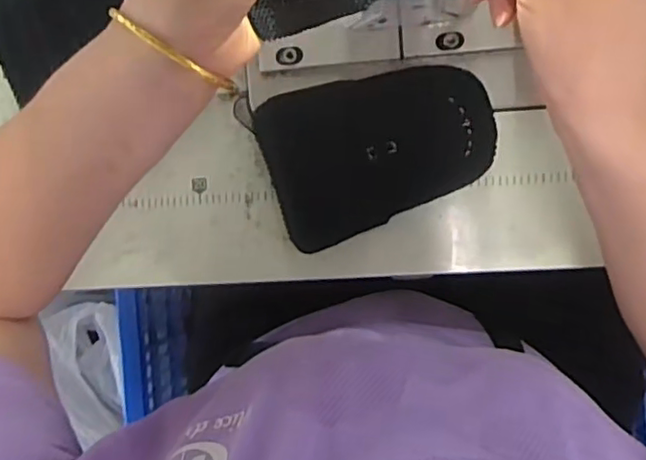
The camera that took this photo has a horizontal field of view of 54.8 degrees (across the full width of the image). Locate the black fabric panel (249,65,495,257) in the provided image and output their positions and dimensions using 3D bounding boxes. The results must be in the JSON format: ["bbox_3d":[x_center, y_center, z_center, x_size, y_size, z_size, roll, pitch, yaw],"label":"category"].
[{"bbox_3d":[0.040,-0.056,0.436,0.155,0.028,0.103,-16,87,6],"label":"black fabric panel"}]

